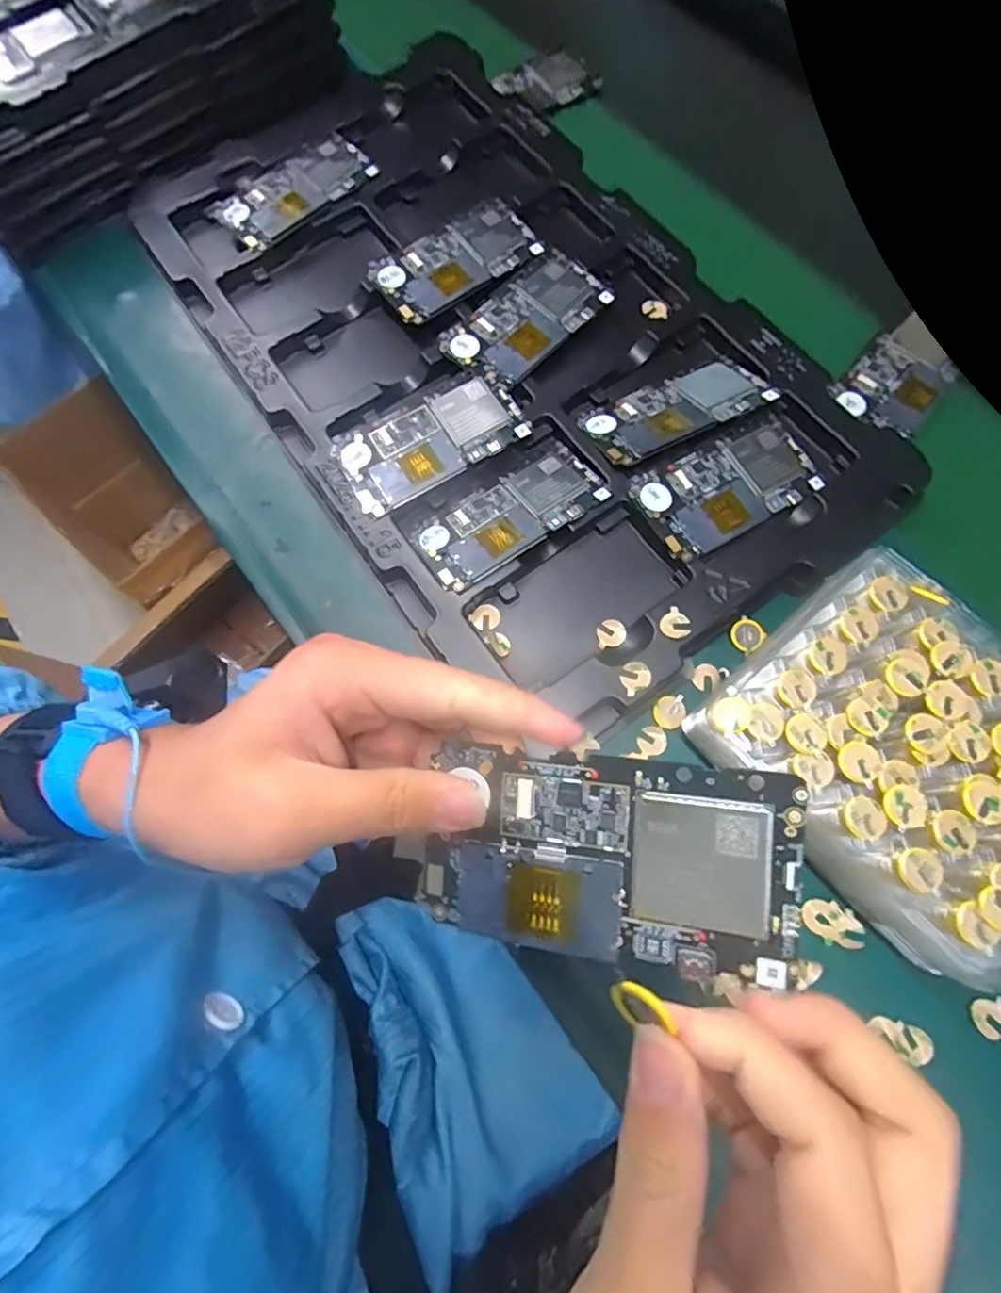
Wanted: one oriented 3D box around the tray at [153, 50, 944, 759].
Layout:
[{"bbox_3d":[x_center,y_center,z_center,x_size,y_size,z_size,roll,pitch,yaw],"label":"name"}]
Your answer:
[{"bbox_3d":[-0.007,-0.225,0.418,0.329,0.035,0.549,-35,76,-8],"label":"tray"}]

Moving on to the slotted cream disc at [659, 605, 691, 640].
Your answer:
[{"bbox_3d":[0.106,-0.012,0.339,0.018,0.007,0.019,0,74,1],"label":"slotted cream disc"}]

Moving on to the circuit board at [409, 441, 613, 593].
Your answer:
[{"bbox_3d":[0.006,-0.087,0.363,0.122,0.007,0.057,-33,76,-8],"label":"circuit board"}]

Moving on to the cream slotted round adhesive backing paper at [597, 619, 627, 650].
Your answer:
[{"bbox_3d":[0.070,-0.008,0.352,0.018,0.004,0.018,0,74,1],"label":"cream slotted round adhesive backing paper"}]

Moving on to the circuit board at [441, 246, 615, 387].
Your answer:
[{"bbox_3d":[0.020,-0.241,0.408,0.064,0.004,0.121,43,79,12],"label":"circuit board"}]

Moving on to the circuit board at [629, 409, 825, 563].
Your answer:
[{"bbox_3d":[0.152,-0.107,0.365,0.123,0.008,0.064,-30,76,-7],"label":"circuit board"}]

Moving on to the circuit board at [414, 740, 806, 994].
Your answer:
[{"bbox_3d":[0.034,0.072,0.190,0.124,0.004,0.067,3,87,16],"label":"circuit board"}]

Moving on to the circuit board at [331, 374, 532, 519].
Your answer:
[{"bbox_3d":[-0.049,-0.142,0.383,0.125,0.011,0.067,-31,76,-7],"label":"circuit board"}]

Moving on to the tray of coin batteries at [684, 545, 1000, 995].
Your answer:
[{"bbox_3d":[0.215,0.059,0.301,0.152,0.059,0.180,-43,78,-10],"label":"tray of coin batteries"}]

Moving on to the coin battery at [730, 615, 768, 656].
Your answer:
[{"bbox_3d":[0.155,-0.007,0.349,0.019,0.004,0.020,-33,76,-8],"label":"coin battery"}]

